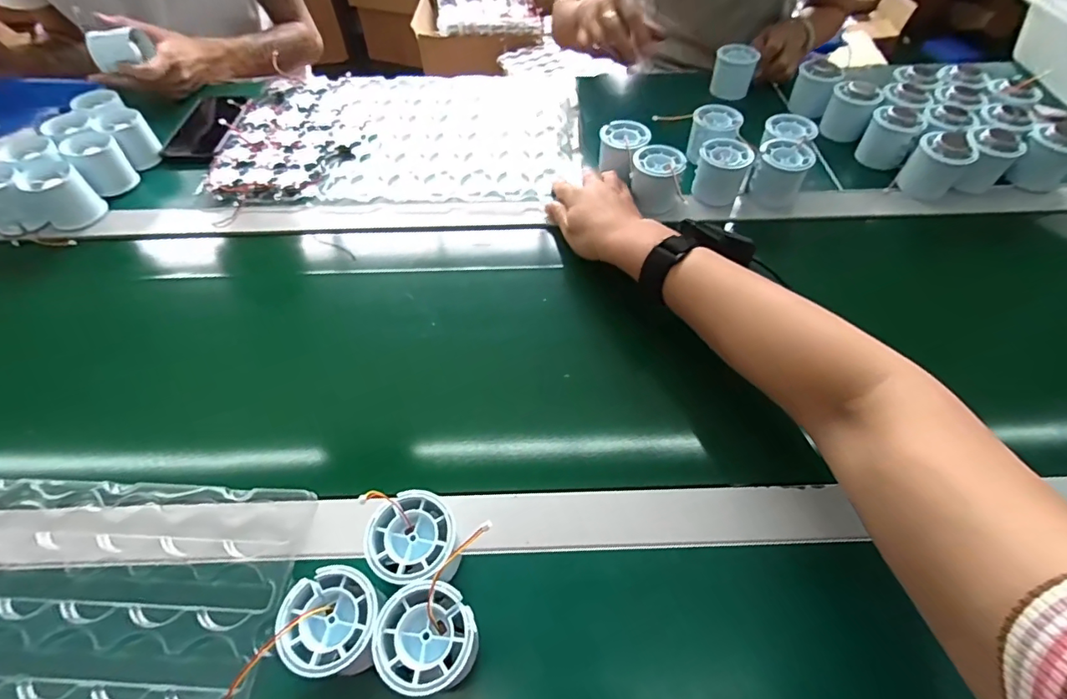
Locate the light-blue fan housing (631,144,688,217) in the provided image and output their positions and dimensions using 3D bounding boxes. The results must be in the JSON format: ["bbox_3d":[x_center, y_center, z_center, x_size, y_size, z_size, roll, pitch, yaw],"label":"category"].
[{"bbox_3d":[0.137,-0.184,0.560,0.059,0.059,0.064,25,59,18],"label":"light-blue fan housing"}]

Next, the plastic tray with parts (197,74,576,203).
[{"bbox_3d":[-0.165,-0.293,0.661,0.441,0.023,0.298,0,54,1],"label":"plastic tray with parts"}]

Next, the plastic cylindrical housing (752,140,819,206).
[{"bbox_3d":[0.275,-0.197,0.563,0.056,0.056,0.050,21,57,15],"label":"plastic cylindrical housing"}]

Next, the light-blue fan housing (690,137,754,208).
[{"bbox_3d":[0.211,-0.200,0.567,0.052,0.052,0.054,0,54,1],"label":"light-blue fan housing"}]

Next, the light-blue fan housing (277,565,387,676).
[{"bbox_3d":[-0.115,0.164,0.303,0.057,0.042,0.054,0,54,1],"label":"light-blue fan housing"}]

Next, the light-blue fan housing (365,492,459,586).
[{"bbox_3d":[-0.076,0.129,0.332,0.053,0.051,0.053,0,54,1],"label":"light-blue fan housing"}]

